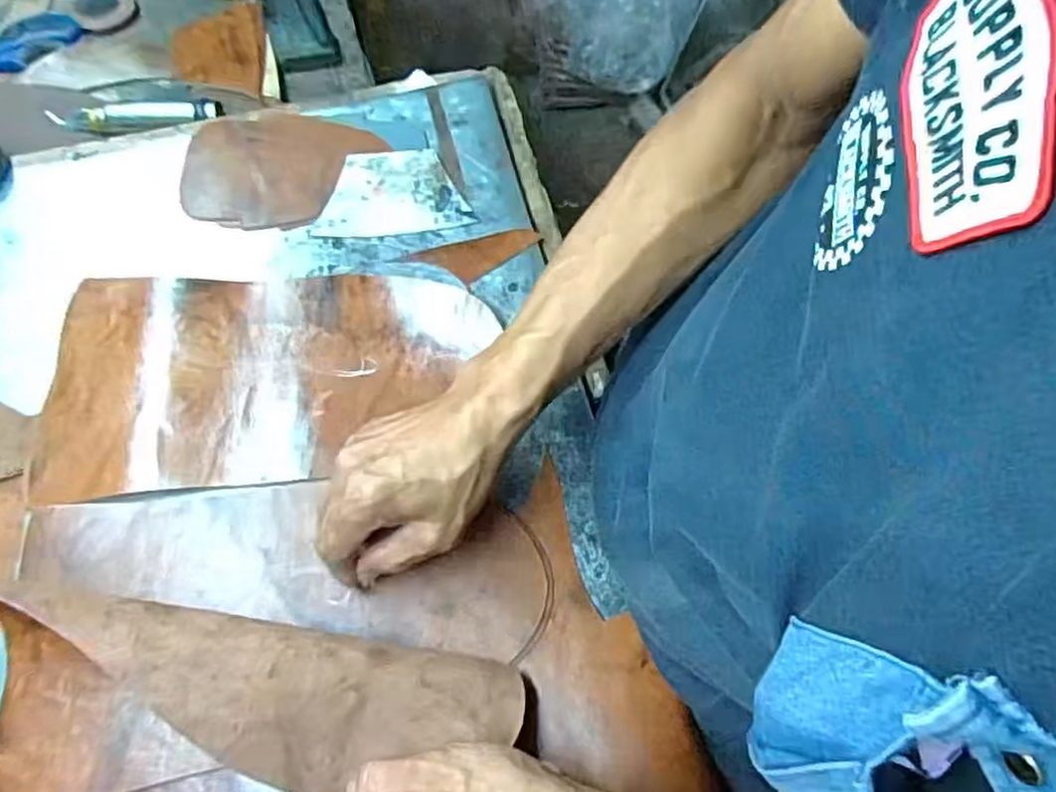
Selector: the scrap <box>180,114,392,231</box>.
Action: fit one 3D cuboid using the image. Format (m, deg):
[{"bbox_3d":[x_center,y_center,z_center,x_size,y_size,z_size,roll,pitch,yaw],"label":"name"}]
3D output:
[{"bbox_3d":[-0.196,-0.178,0.554,0.147,0.007,0.102,3,73,4],"label":"scrap"}]

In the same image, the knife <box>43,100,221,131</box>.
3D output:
[{"bbox_3d":[-0.328,-0.237,0.587,0.140,0.012,0.024,-4,64,-5],"label":"knife"}]

